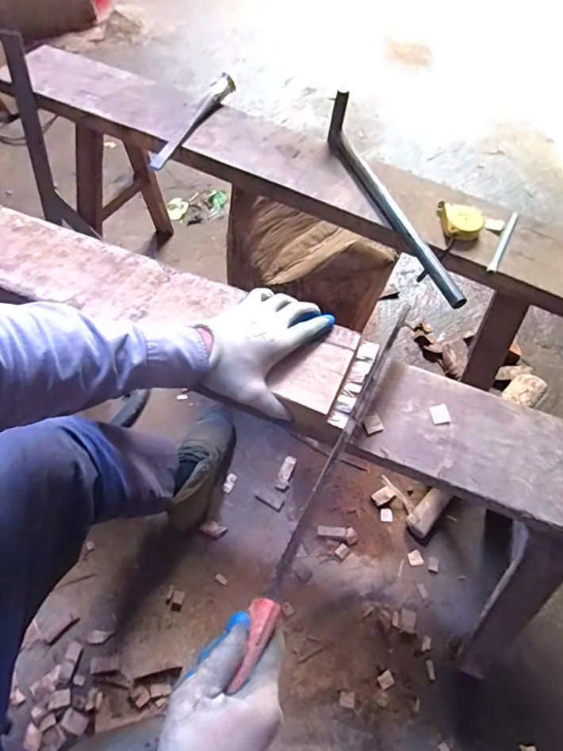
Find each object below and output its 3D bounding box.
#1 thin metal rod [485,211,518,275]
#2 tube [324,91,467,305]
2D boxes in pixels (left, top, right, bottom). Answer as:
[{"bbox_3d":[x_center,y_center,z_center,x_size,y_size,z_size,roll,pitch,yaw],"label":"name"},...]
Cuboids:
[{"bbox_3d":[0.337,-0.202,0.681,0.013,0.012,0.140,27,62,14],"label":"thin metal rod"},{"bbox_3d":[0.164,-0.271,0.671,0.034,0.068,0.405,-20,61,-12],"label":"tube"}]

